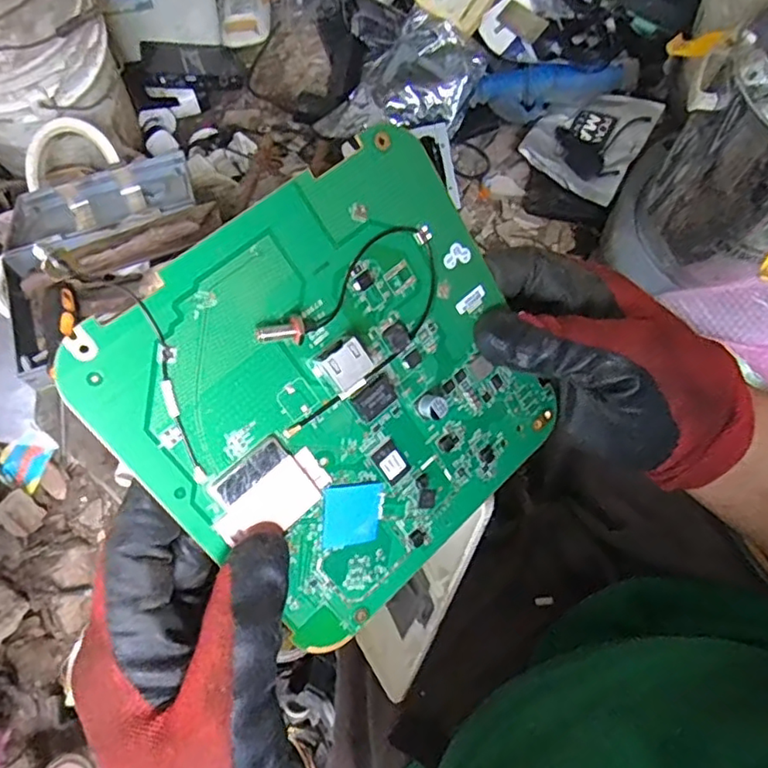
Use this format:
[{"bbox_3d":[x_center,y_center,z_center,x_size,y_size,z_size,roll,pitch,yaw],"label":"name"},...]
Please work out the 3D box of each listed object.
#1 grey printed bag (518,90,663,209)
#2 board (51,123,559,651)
[{"bbox_3d":[0.360,-0.438,1.044,0.192,0.025,0.185,33,95,23],"label":"grey printed bag"},{"bbox_3d":[-0.009,0.005,0.245,0.164,0.007,0.166,-41,113,-18],"label":"board"}]

